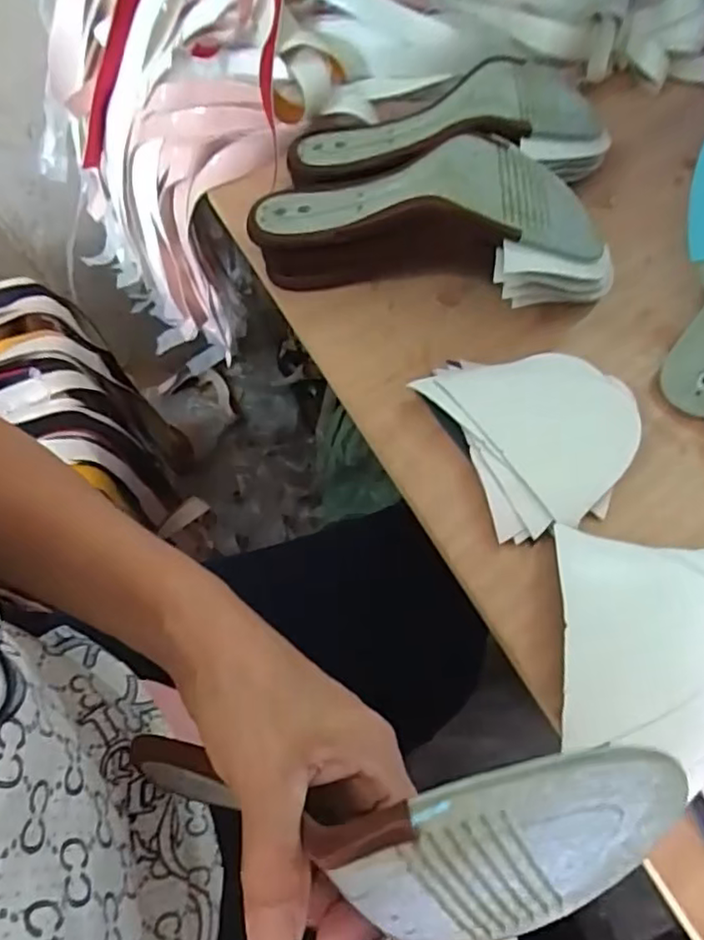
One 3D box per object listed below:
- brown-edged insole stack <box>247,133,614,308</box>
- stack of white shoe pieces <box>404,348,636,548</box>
[{"bbox_3d":[0.057,-0.169,0.428,0.238,0.080,0.099,16,66,11],"label":"brown-edged insole stack"},{"bbox_3d":[0.117,-0.028,0.391,0.112,0.013,0.125,-22,65,-8],"label":"stack of white shoe pieces"}]

